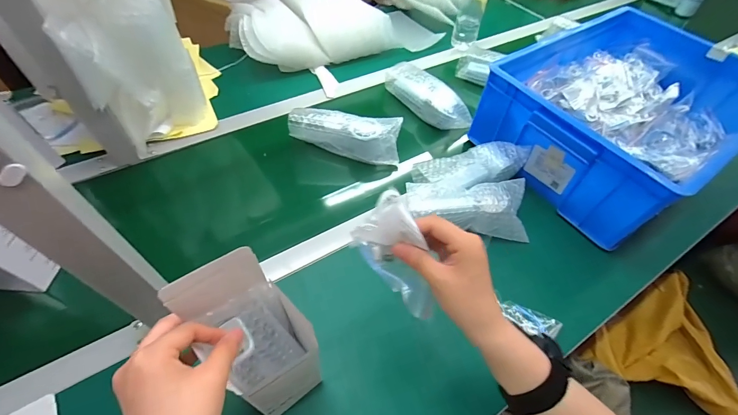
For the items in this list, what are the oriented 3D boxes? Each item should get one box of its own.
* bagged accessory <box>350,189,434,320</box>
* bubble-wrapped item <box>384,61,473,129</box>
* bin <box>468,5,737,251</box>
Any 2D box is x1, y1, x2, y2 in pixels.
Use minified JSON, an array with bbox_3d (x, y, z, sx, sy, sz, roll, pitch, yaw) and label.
[{"bbox_3d":[0.022,0.043,0.290,0.051,0.109,0.036,-27,21,-22],"label":"bagged accessory"},{"bbox_3d":[0.124,-0.247,0.735,0.087,0.064,0.199,-31,62,-24],"label":"bubble-wrapped item"},{"bbox_3d":[0.481,-0.186,0.656,0.456,0.153,0.347,-29,61,-23],"label":"bin"}]

